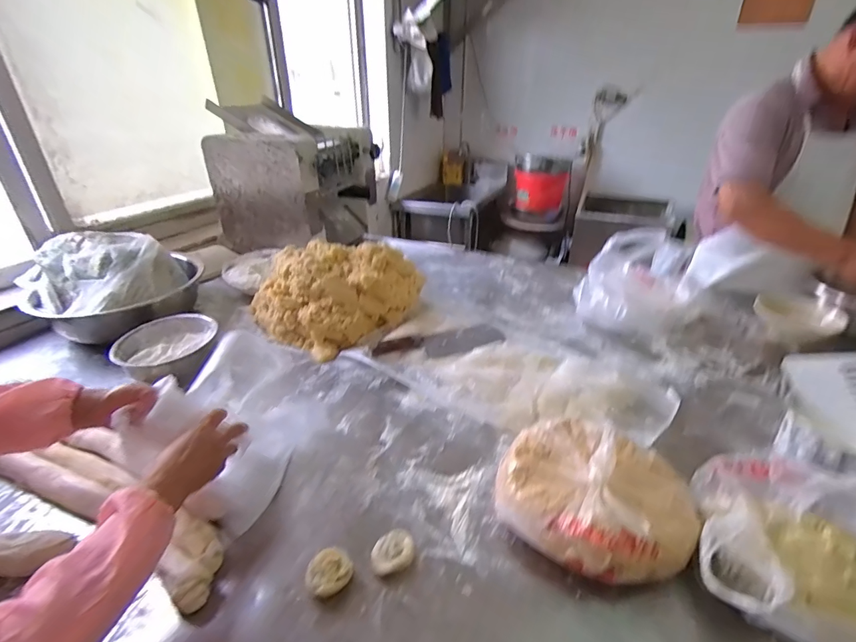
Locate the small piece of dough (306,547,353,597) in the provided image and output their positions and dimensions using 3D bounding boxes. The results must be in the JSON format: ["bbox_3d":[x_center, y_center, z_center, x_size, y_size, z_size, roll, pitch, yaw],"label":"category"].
[{"bbox_3d":[-0.121,0.311,0.520,0.053,0.023,0.049,0,29,0],"label":"small piece of dough"}]

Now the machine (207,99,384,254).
[{"bbox_3d":[-0.429,-0.460,1.365,0.342,0.406,0.408,11,32,19],"label":"machine"}]

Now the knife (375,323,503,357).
[{"bbox_3d":[0.031,0.046,0.893,0.286,0.024,0.085,-10,30,-17],"label":"knife"}]

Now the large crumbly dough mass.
[{"bbox_3d":[-0.217,-0.085,1.024,0.284,0.192,0.316,24,38,35],"label":"large crumbly dough mass"}]

